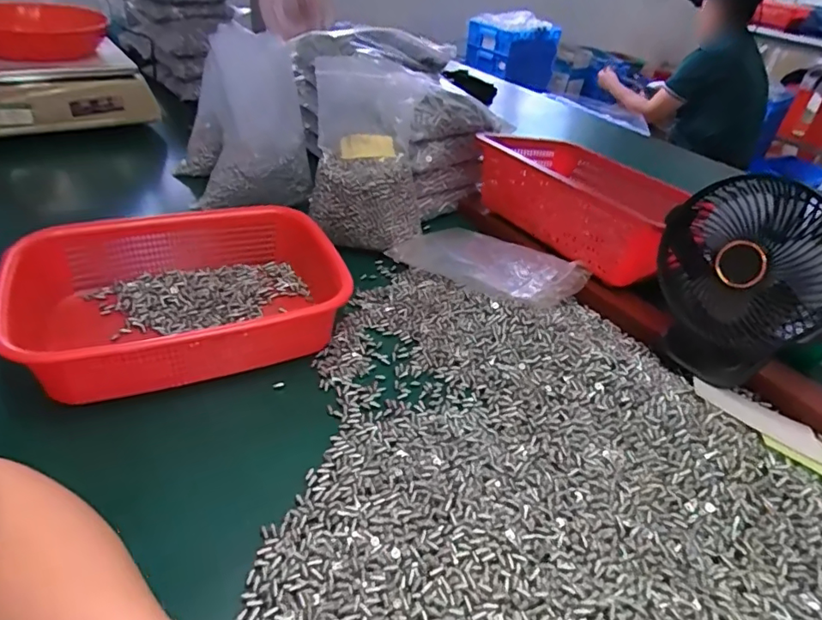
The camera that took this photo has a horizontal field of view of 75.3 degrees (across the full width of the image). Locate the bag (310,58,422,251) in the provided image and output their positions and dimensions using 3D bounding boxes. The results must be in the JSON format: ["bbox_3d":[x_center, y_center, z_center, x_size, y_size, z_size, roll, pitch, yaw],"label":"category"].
[{"bbox_3d":[-0.055,-0.195,0.672,0.128,0.205,0.158,2,38,-5],"label":"bag"}]

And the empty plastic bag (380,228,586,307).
[{"bbox_3d":[0.090,-0.059,0.632,0.198,0.056,0.131,32,44,29],"label":"empty plastic bag"}]

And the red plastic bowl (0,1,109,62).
[{"bbox_3d":[-0.568,-0.420,0.803,0.190,0.065,0.157,-25,46,-33],"label":"red plastic bowl"}]

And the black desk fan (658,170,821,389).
[{"bbox_3d":[0.297,-0.017,0.488,0.151,0.178,0.087,26,42,24],"label":"black desk fan"}]

